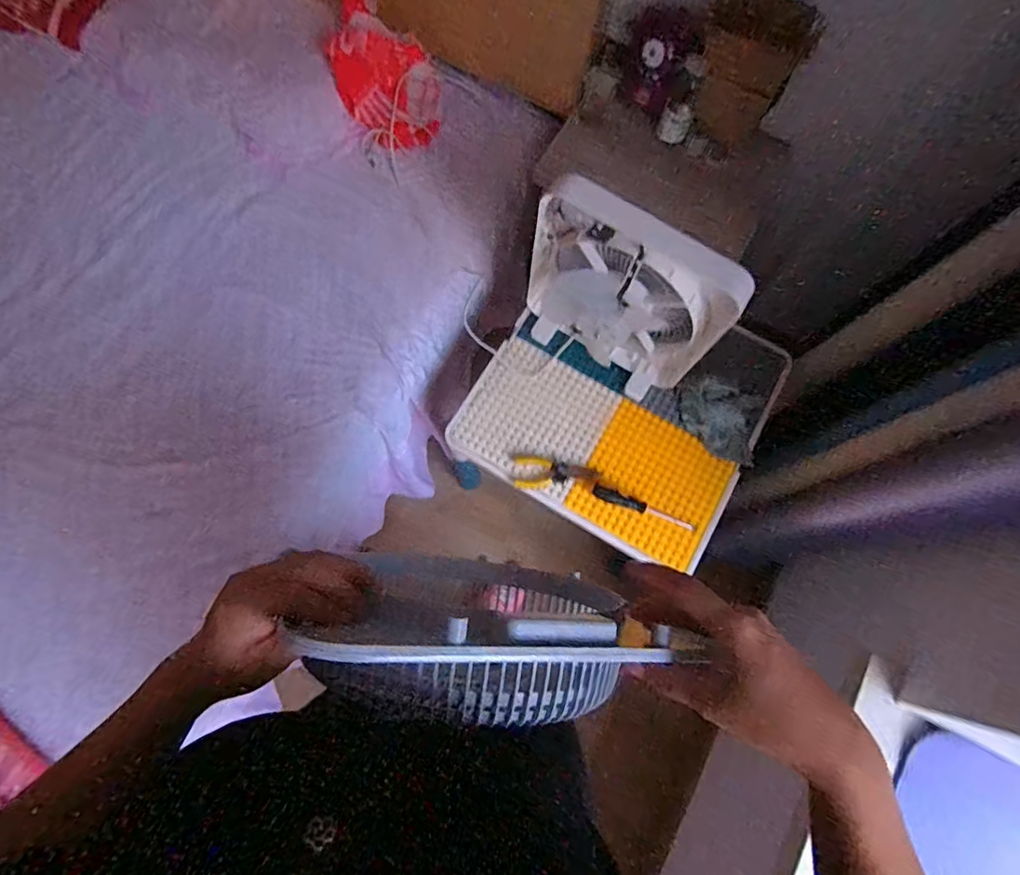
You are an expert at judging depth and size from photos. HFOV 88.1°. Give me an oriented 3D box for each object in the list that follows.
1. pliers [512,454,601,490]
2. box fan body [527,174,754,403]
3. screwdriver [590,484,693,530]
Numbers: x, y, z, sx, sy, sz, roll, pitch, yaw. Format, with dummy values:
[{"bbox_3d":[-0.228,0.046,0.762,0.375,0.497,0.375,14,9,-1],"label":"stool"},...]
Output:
[{"bbox_3d":[0.085,0.060,0.964,0.154,0.010,0.064,-3,75,-3],"label":"pliers"},{"bbox_3d":[0.178,-0.222,0.872,0.318,0.336,0.091,37,76,8],"label":"box fan body"},{"bbox_3d":[0.236,0.125,0.942,0.184,0.024,0.022,21,75,4],"label":"screwdriver"}]

